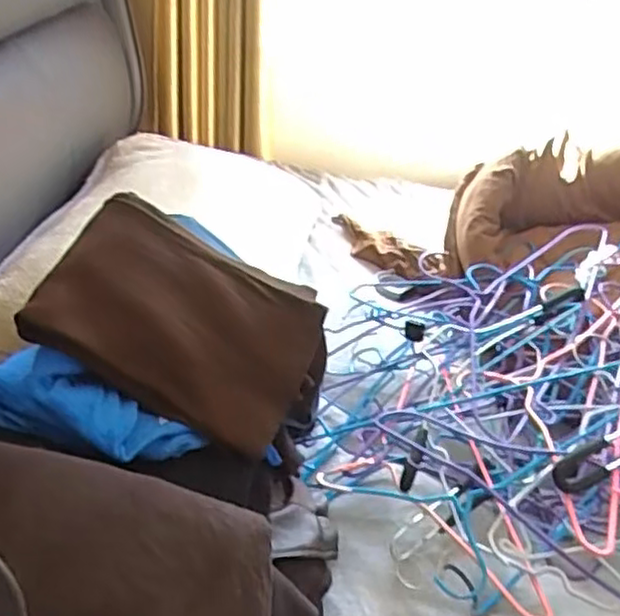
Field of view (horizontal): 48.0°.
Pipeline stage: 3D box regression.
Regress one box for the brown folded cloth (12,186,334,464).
[{"bbox_3d":[-0.115,0.016,0.687,0.278,0.031,0.189,26,70,-14],"label":"brown folded cloth"}]

